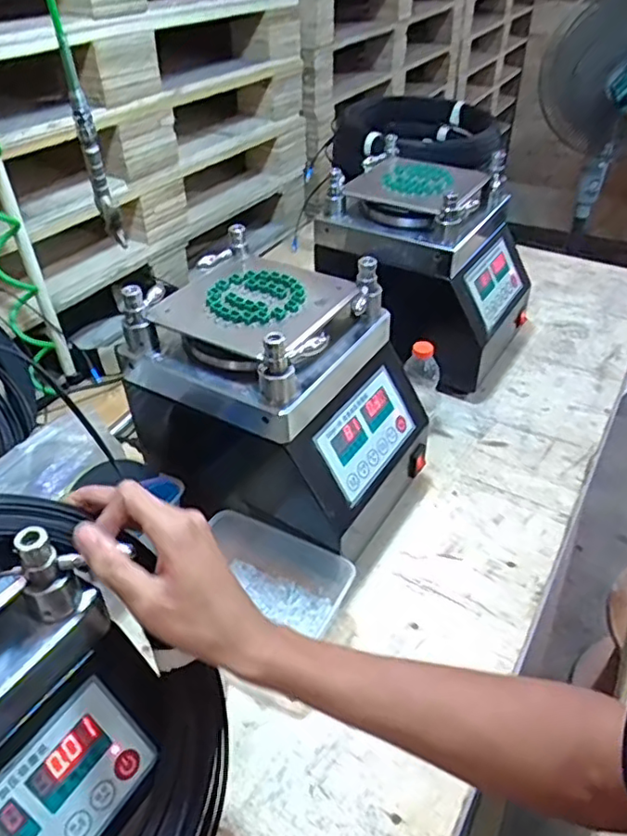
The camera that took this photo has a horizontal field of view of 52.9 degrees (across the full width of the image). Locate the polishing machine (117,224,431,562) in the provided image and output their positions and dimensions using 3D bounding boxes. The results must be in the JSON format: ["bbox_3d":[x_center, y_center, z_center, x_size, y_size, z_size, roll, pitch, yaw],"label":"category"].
[{"bbox_3d":[-0.034,-0.014,0.739,0.281,0.284,0.223,24,46,26],"label":"polishing machine"}]

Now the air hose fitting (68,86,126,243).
[{"bbox_3d":[-0.267,-0.308,0.780,0.029,0.173,0.055,-13,42,-15],"label":"air hose fitting"}]

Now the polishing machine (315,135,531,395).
[{"bbox_3d":[0.175,-0.237,0.995,0.288,0.291,0.222,22,45,24],"label":"polishing machine"}]

